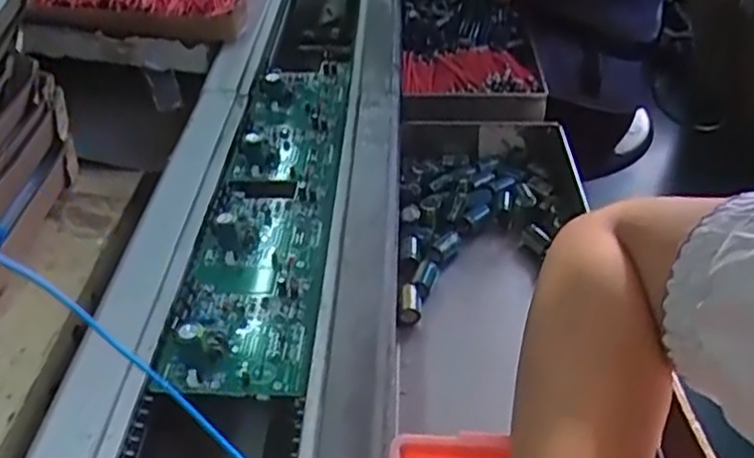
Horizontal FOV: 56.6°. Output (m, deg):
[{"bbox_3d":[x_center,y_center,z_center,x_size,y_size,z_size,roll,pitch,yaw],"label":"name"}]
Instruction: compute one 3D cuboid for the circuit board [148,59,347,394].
[{"bbox_3d":[-0.082,-0.042,0.574,0.090,0.028,0.405,1,41,2],"label":"circuit board"}]

